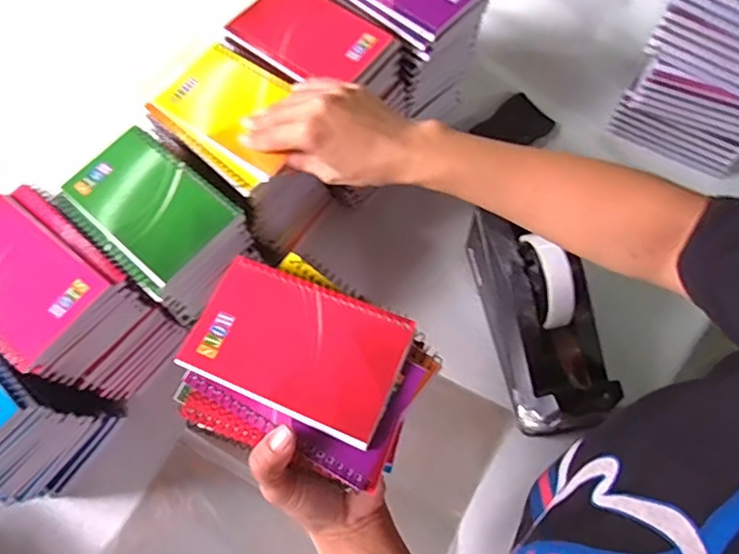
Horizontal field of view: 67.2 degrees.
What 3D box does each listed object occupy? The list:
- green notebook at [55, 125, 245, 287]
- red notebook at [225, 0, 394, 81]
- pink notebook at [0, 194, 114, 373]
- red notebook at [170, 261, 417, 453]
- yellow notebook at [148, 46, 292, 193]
[{"bbox_3d":[-0.176,-0.062,0.440,0.127,0.007,0.083,39,73,15],"label":"green notebook"},{"bbox_3d":[-0.054,-0.215,0.493,0.125,0.012,0.084,36,72,14],"label":"red notebook"},{"bbox_3d":[-0.269,0.000,0.420,0.123,0.012,0.085,36,72,14],"label":"pink notebook"},{"bbox_3d":[-0.046,0.042,0.353,0.131,0.009,0.083,22,69,10],"label":"red notebook"},{"bbox_3d":[-0.110,-0.137,0.465,0.088,0.015,0.127,-42,73,-15],"label":"yellow notebook"}]

